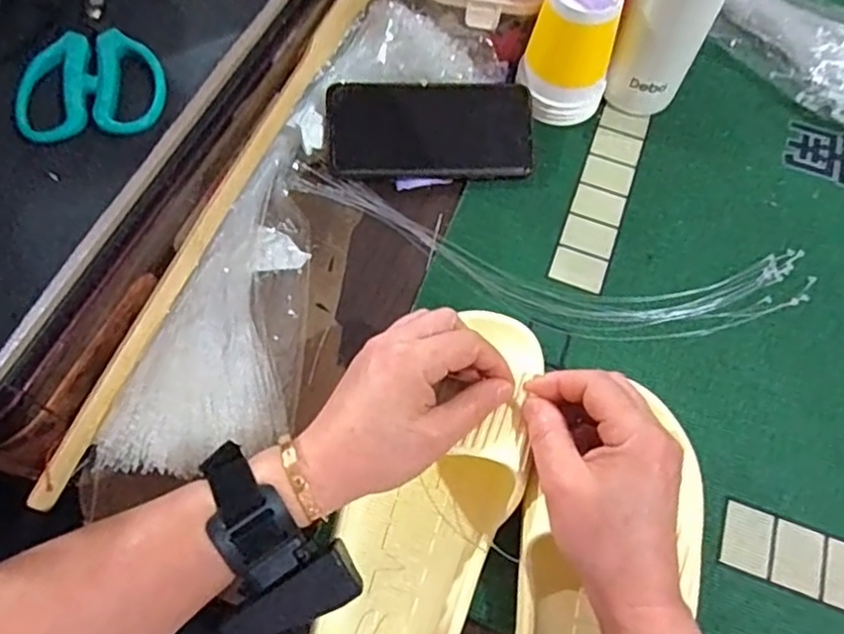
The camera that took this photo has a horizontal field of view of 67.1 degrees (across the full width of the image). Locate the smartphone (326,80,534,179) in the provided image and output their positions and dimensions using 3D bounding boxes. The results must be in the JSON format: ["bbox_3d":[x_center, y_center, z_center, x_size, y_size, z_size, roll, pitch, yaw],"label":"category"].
[{"bbox_3d":[0.007,-0.145,0.494,0.155,0.007,0.076,-2,83,-4],"label":"smartphone"}]

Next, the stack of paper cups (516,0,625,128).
[{"bbox_3d":[0.114,-0.205,0.494,0.070,0.103,0.068,21,67,8],"label":"stack of paper cups"}]

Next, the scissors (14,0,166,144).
[{"bbox_3d":[-0.204,-0.167,0.396,0.082,0.009,0.138,-8,66,-6],"label":"scissors"}]

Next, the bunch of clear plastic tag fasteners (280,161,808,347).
[{"bbox_3d":[0.087,-0.039,0.471,0.388,0.006,0.098,12,66,4],"label":"bunch of clear plastic tag fasteners"}]

